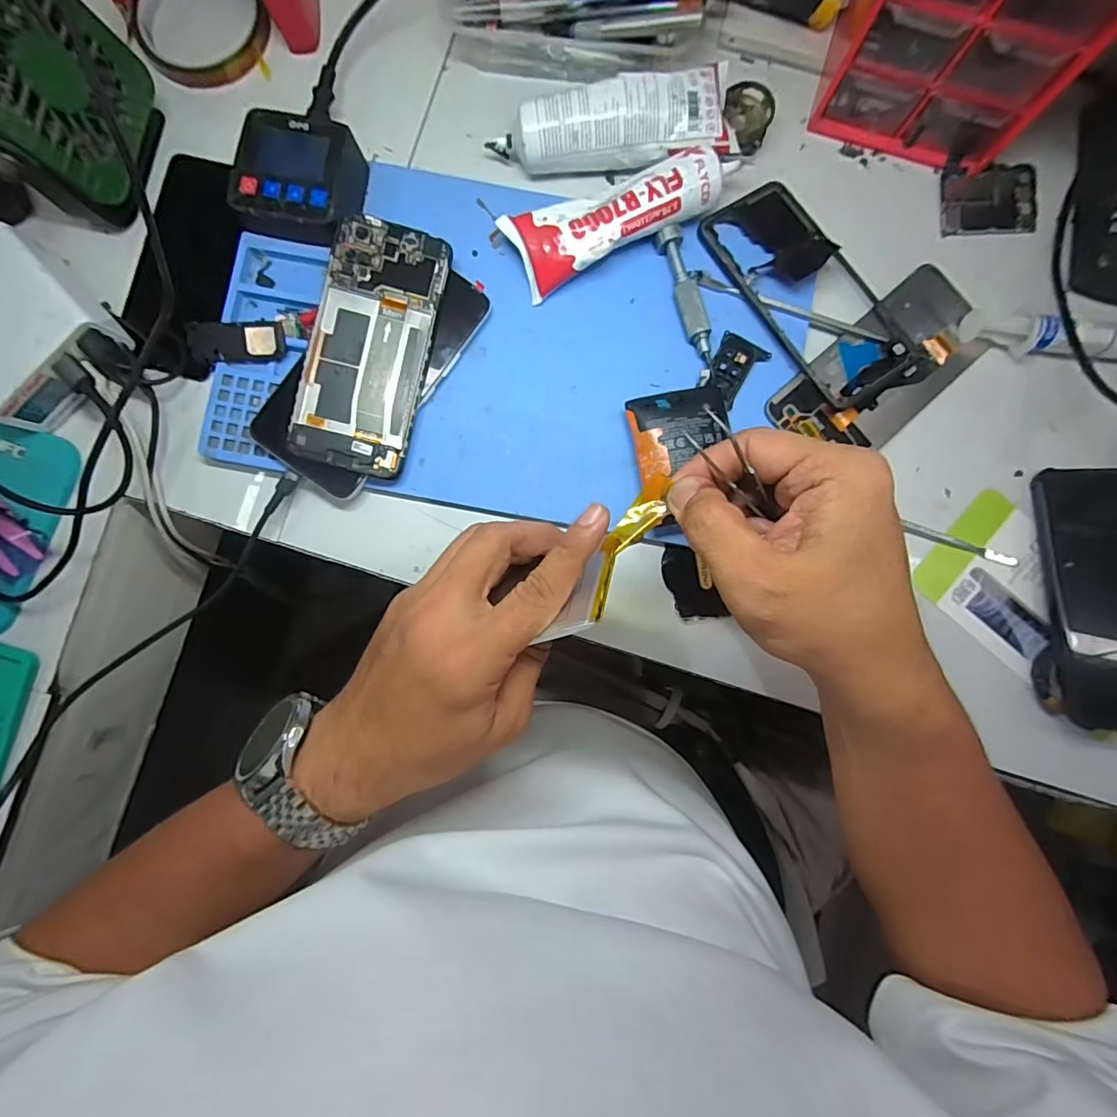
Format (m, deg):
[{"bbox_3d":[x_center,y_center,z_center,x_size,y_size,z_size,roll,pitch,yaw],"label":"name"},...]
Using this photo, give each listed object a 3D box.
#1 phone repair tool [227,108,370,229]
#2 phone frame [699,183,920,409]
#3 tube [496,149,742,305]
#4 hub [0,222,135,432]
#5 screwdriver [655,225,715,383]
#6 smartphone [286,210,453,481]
[{"bbox_3d":[-0.167,-0.244,0.343,0.073,0.037,0.069,11,86,1],"label":"phone repair tool"},{"bbox_3d":[0.169,-0.175,0.349,0.081,0.013,0.163,-31,84,-8],"label":"phone frame"},{"bbox_3d":[0.043,-0.224,0.340,0.147,0.033,0.046,-24,86,-1],"label":"tube"},{"bbox_3d":[-0.341,-0.145,0.332,0.087,0.040,0.095,-45,87,-2],"label":"hub"},{"bbox_3d":[0.089,-0.170,0.346,0.019,0.015,0.101,-19,86,-1],"label":"screwdriver"},{"bbox_3d":[-0.119,-0.134,0.331,0.071,0.007,0.157,13,89,-5],"label":"smartphone"}]

